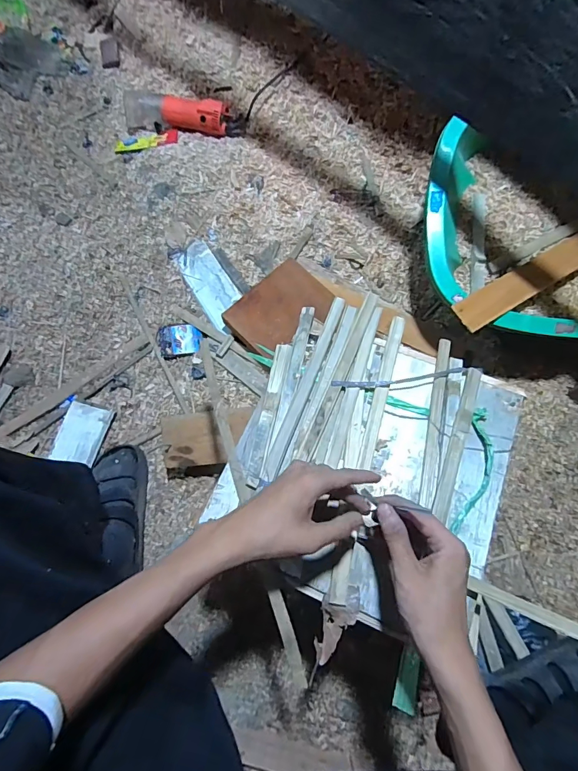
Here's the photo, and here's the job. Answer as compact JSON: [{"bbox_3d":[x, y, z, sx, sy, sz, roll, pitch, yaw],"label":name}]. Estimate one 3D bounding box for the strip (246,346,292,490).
[{"bbox_3d":[-0.025,0.031,0.517,0.021,0.012,0.195,7,66,11],"label":"strip"}]

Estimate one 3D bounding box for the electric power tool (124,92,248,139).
[{"bbox_3d":[-0.272,-0.696,1.060,0.325,0.078,0.082,12,72,6],"label":"electric power tool"}]

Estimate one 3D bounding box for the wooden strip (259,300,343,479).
[{"bbox_3d":[0.024,-0.007,0.534,0.020,0.010,0.281,18,66,12],"label":"wooden strip"}]

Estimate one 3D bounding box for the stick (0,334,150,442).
[{"bbox_3d":[-0.449,0.001,0.850,0.353,0.015,0.033,-38,78,-16],"label":"stick"}]

